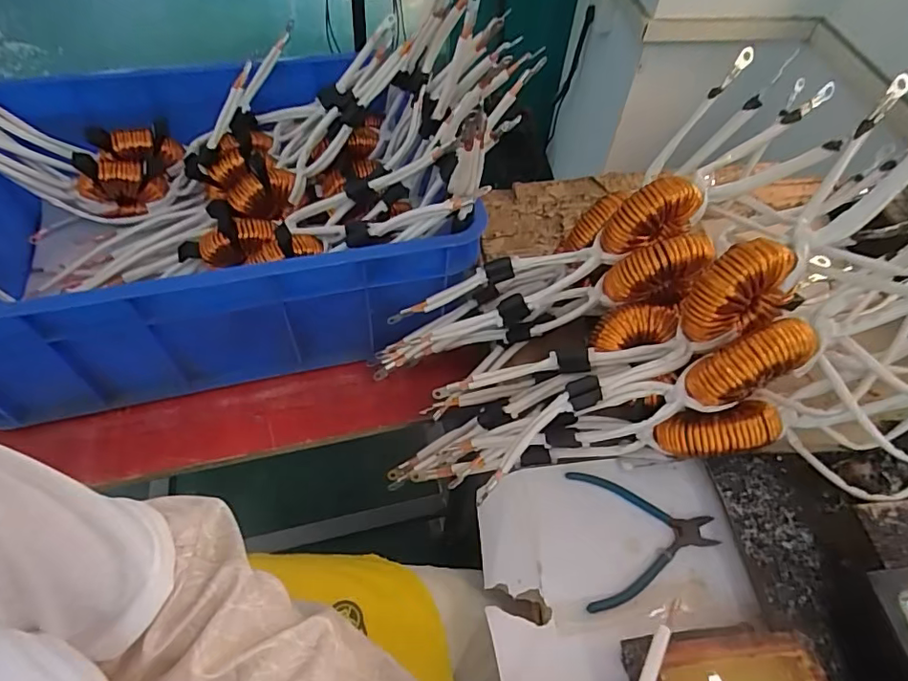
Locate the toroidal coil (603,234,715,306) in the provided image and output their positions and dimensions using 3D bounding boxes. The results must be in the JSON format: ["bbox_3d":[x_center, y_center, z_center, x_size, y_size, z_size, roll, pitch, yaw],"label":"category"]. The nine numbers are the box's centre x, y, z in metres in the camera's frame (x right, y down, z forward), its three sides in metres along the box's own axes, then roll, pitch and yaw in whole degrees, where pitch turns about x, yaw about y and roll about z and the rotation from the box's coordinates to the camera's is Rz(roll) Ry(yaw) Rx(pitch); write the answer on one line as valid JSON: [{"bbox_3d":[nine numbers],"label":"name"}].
[{"bbox_3d":[0.215,-0.068,0.567,0.099,0.089,0.037,-4,54,-6],"label":"toroidal coil"}]

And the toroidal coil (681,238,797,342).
[{"bbox_3d":[0.261,-0.045,0.492,0.089,0.080,0.053,-23,58,-19],"label":"toroidal coil"}]

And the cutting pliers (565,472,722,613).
[{"bbox_3d":[0.184,0.186,0.513,0.133,0.011,0.126,0,54,-3],"label":"cutting pliers"}]

